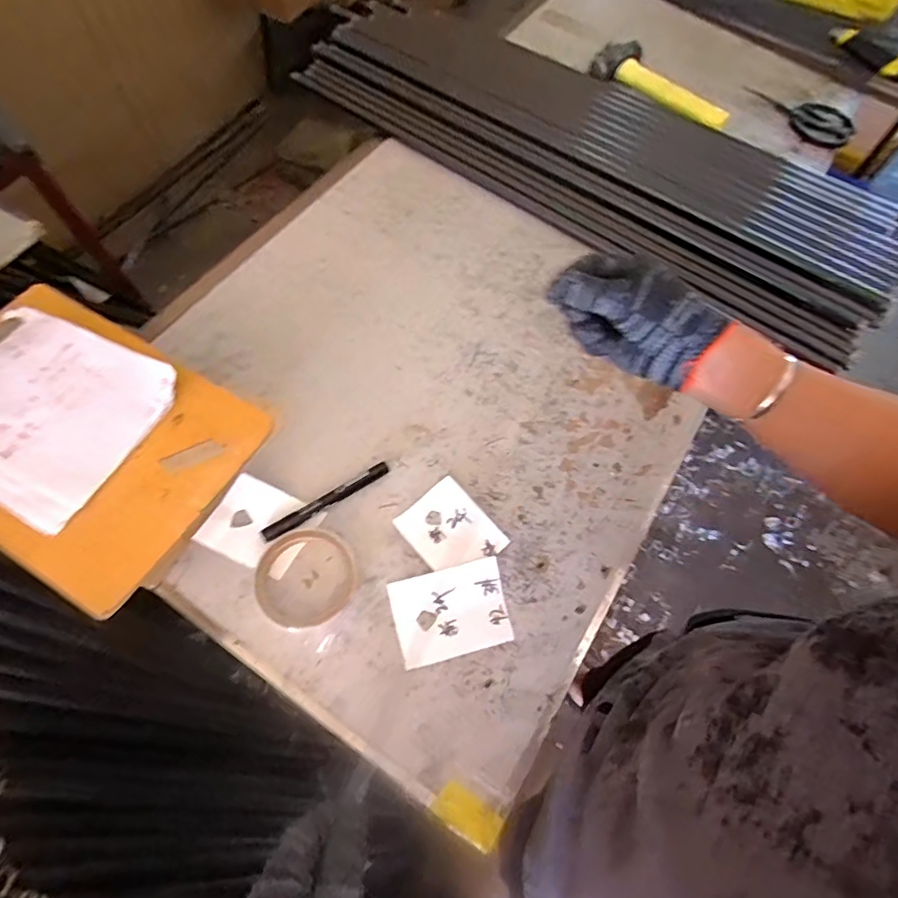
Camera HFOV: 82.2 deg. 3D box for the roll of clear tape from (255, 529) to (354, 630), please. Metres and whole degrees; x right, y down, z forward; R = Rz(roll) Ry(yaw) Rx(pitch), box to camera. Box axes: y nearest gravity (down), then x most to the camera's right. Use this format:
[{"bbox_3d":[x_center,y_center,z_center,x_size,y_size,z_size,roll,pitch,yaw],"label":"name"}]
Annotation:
[{"bbox_3d":[-0.134,0.121,0.485,0.086,0.022,0.092,36,69,14],"label":"roll of clear tape"}]

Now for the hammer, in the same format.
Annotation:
[{"bbox_3d":[0.347,-0.590,0.831,0.233,0.032,0.086,35,69,14],"label":"hammer"}]

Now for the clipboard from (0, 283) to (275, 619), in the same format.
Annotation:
[{"bbox_3d":[-0.319,-0.021,0.425,0.288,0.024,0.194,29,67,11],"label":"clipboard"}]

